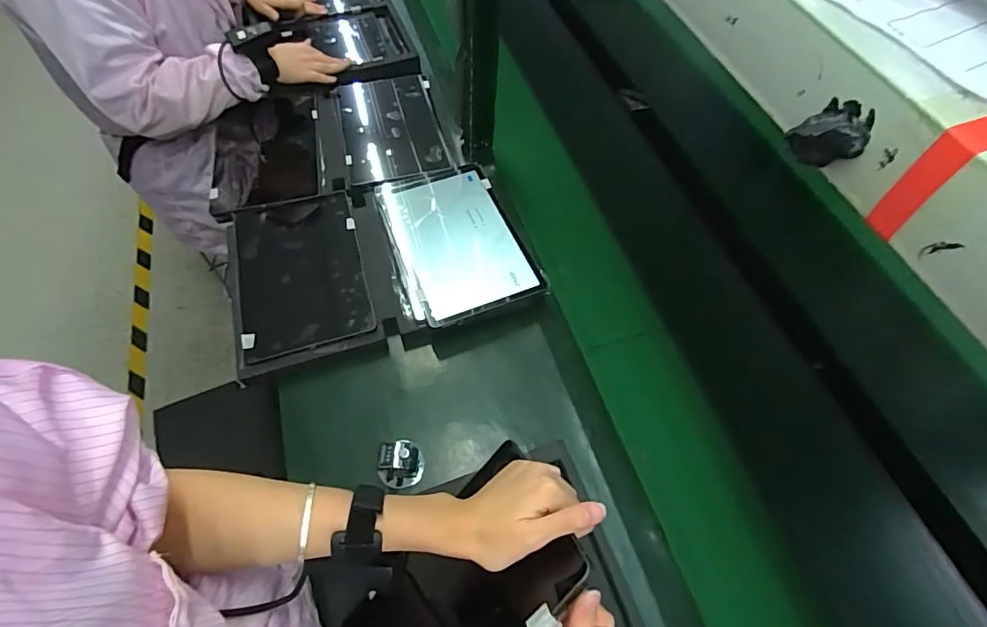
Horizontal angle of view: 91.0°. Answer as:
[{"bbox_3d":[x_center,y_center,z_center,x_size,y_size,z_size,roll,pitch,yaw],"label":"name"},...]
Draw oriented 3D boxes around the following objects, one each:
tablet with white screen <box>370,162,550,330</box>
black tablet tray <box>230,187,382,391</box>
[{"bbox_3d":[-0.057,-0.112,0.691,0.169,0.013,0.264,-19,59,-9],"label":"tablet with white screen"},{"bbox_3d":[-0.267,-0.054,0.664,0.172,0.023,0.261,-15,60,-13],"label":"black tablet tray"}]

